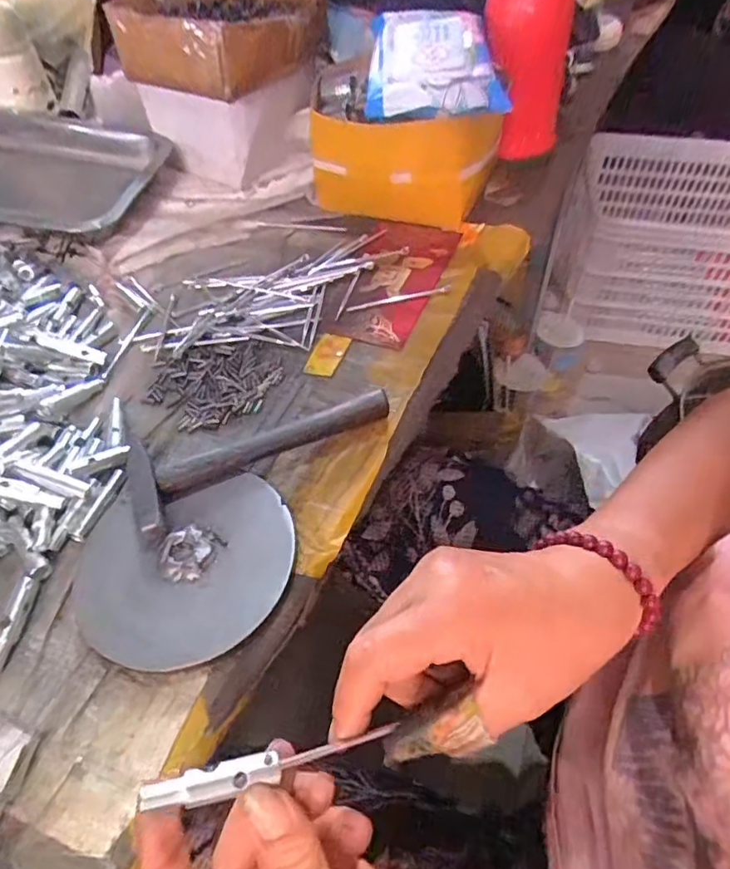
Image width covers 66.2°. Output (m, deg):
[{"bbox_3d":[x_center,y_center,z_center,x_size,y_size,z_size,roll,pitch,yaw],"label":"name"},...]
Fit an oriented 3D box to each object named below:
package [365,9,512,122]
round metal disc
[{"bbox_3d":[0.056,-0.325,0.477,0.107,0.045,0.158,-2,53,1],"label":"package"},{"bbox_3d":[-0.105,0.076,0.328,0.120,0.013,0.112,-1,53,2],"label":"round metal disc"}]

